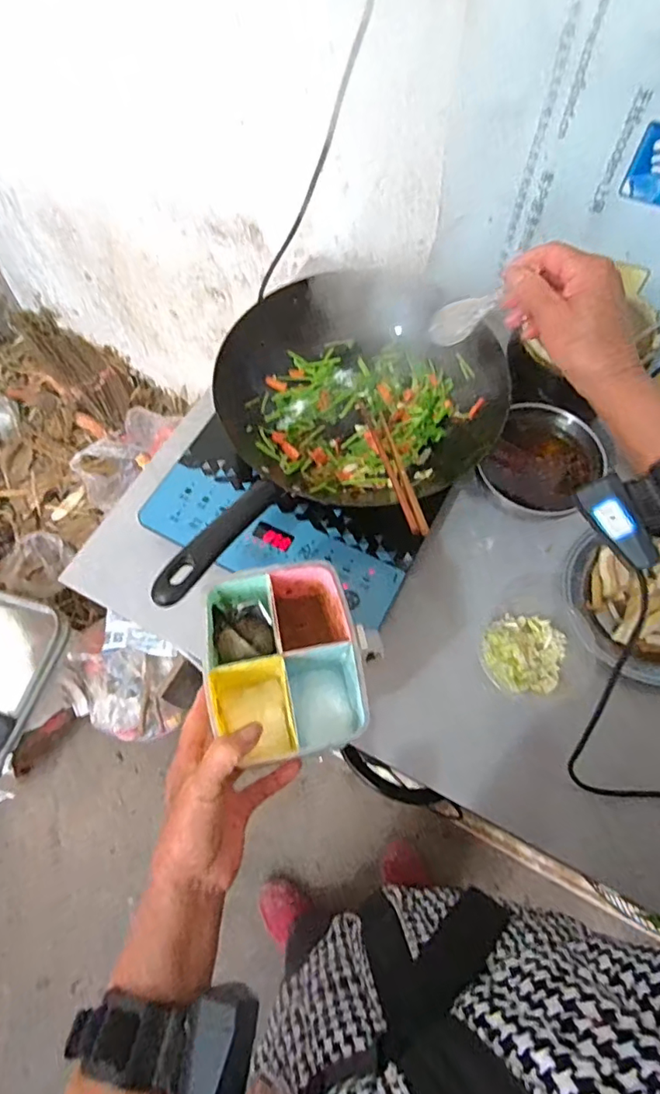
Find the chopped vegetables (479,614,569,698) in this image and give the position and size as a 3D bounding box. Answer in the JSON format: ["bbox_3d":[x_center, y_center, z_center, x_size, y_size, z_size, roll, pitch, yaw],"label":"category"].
[{"bbox_3d":[0.199,0.109,0.550,0.085,0.034,0.097,42,72,16],"label":"chopped vegetables"}]

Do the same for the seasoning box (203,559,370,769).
[{"bbox_3d":[-0.036,0.093,0.433,0.113,0.073,0.139,-12,66,-6],"label":"seasoning box"}]

